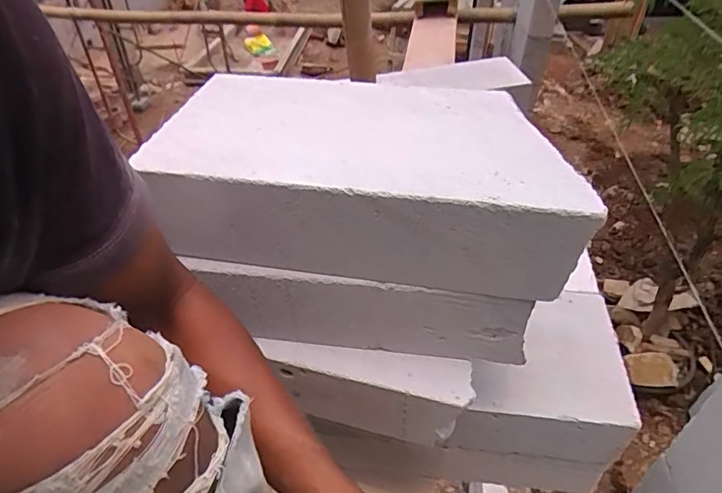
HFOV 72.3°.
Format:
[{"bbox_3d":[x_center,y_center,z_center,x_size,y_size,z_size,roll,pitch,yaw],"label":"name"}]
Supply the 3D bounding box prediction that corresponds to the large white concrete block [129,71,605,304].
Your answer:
[{"bbox_3d":[0.010,-0.076,0.491,0.381,0.098,0.205,7,42,8],"label":"large white concrete block"}]

